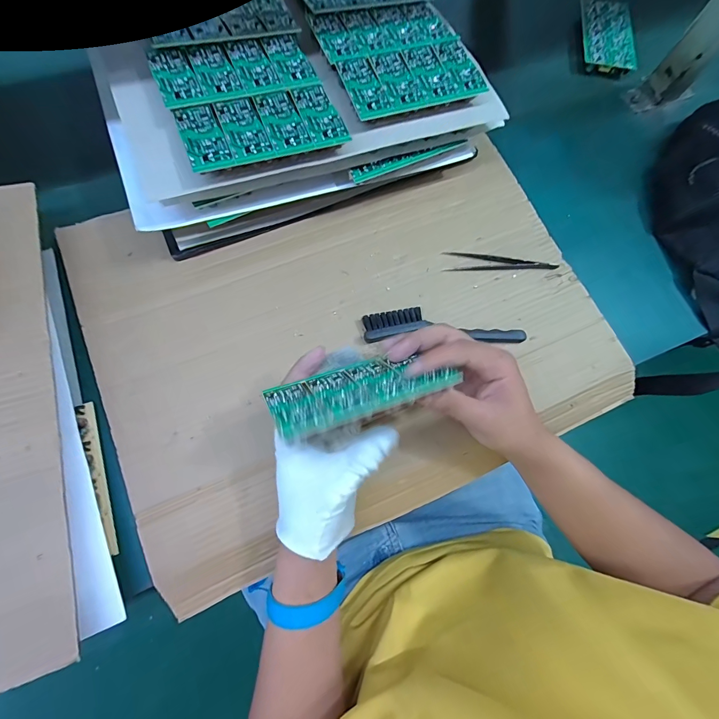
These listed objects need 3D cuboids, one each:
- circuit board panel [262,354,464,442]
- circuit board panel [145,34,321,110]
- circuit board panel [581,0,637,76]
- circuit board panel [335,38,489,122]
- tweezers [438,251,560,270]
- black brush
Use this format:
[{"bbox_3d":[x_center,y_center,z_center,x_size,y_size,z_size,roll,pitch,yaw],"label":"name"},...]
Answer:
[{"bbox_3d":[-0.002,0.021,0.269,0.130,0.068,0.009,-16,119,-20],"label":"circuit board panel"},{"bbox_3d":[-0.112,-0.263,0.315,0.136,0.004,0.069,-20,76,-13],"label":"circuit board panel"},{"bbox_3d":[0.354,-0.462,0.501,0.067,0.014,0.131,6,74,-3],"label":"circuit board panel"},{"bbox_3d":[0.052,-0.272,0.339,0.134,0.014,0.063,-22,77,-10],"label":"circuit board panel"},{"bbox_3d":[0.160,-0.111,0.397,0.129,0.007,0.023,2,74,-4],"label":"tweezers"},{"bbox_3d":[0.089,-0.037,0.368,0.167,0.011,0.037,-1,74,-4],"label":"black brush"}]

